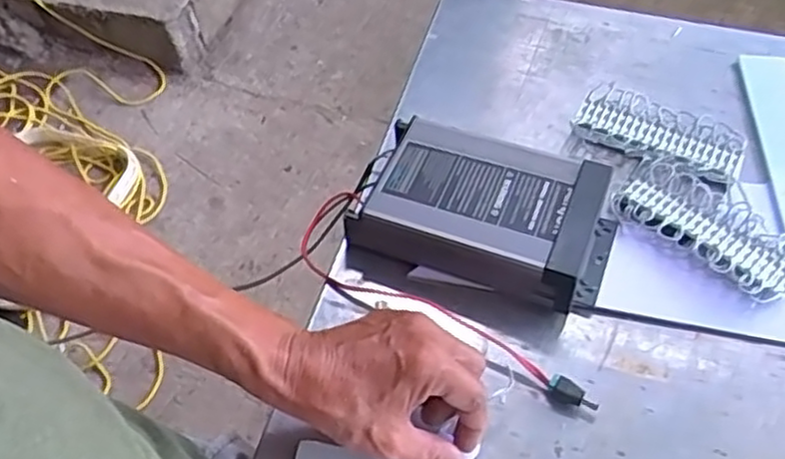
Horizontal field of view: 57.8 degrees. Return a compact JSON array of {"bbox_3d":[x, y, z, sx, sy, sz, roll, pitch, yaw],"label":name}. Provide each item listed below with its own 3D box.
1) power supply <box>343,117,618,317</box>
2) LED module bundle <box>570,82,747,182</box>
[{"bbox_3d":[0.072,-0.013,0.548,0.191,0.056,0.110,18,56,15],"label":"power supply"},{"bbox_3d":[0.231,-0.083,0.620,0.139,0.025,0.066,24,57,18],"label":"LED module bundle"}]

